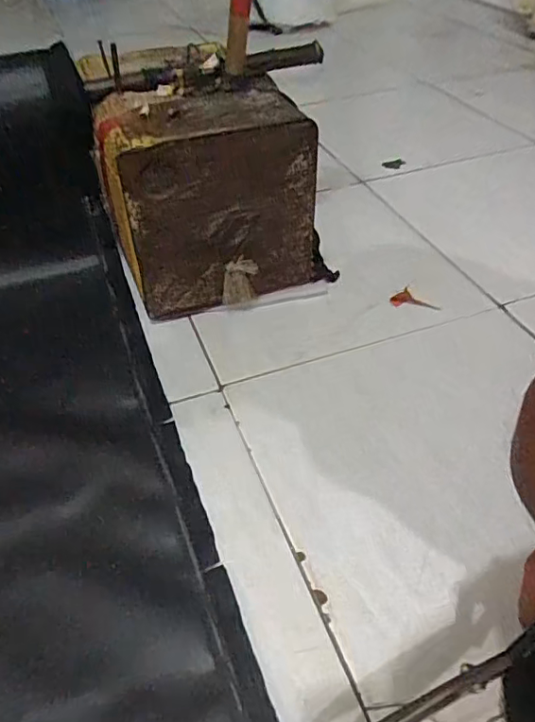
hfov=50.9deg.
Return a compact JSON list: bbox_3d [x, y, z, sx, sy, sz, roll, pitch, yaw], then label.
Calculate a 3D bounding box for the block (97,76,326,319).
[{"bbox_3d":[-0.066,-0.199,0.733,0.267,0.243,0.140,-12,45,-12],"label":"block"}]

